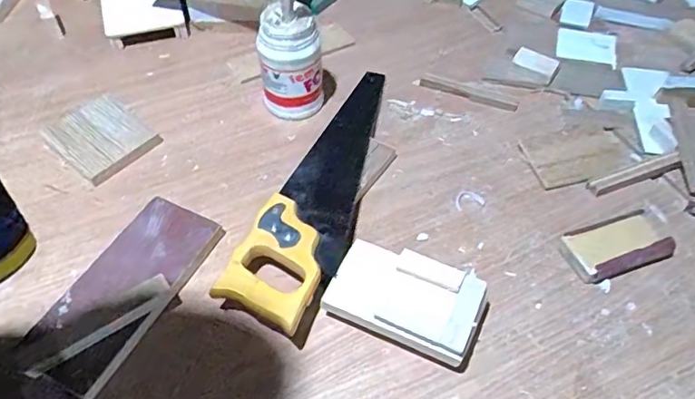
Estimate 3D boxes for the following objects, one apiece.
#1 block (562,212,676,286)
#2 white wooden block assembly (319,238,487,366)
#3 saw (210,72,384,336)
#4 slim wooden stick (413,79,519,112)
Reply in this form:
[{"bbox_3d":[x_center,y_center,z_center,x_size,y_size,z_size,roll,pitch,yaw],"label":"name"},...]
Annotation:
[{"bbox_3d":[0.291,0.051,0.595,0.110,0.025,0.056,-14,54,-11],"label":"block"},{"bbox_3d":[0.057,0.098,0.543,0.142,0.052,0.088,21,55,15],"label":"white wooden block assembly"},{"bbox_3d":[-0.017,-0.030,0.649,0.105,0.041,0.402,17,54,12],"label":"saw"},{"bbox_3d":[0.165,-0.148,0.777,0.147,0.008,0.012,18,54,12],"label":"slim wooden stick"}]

